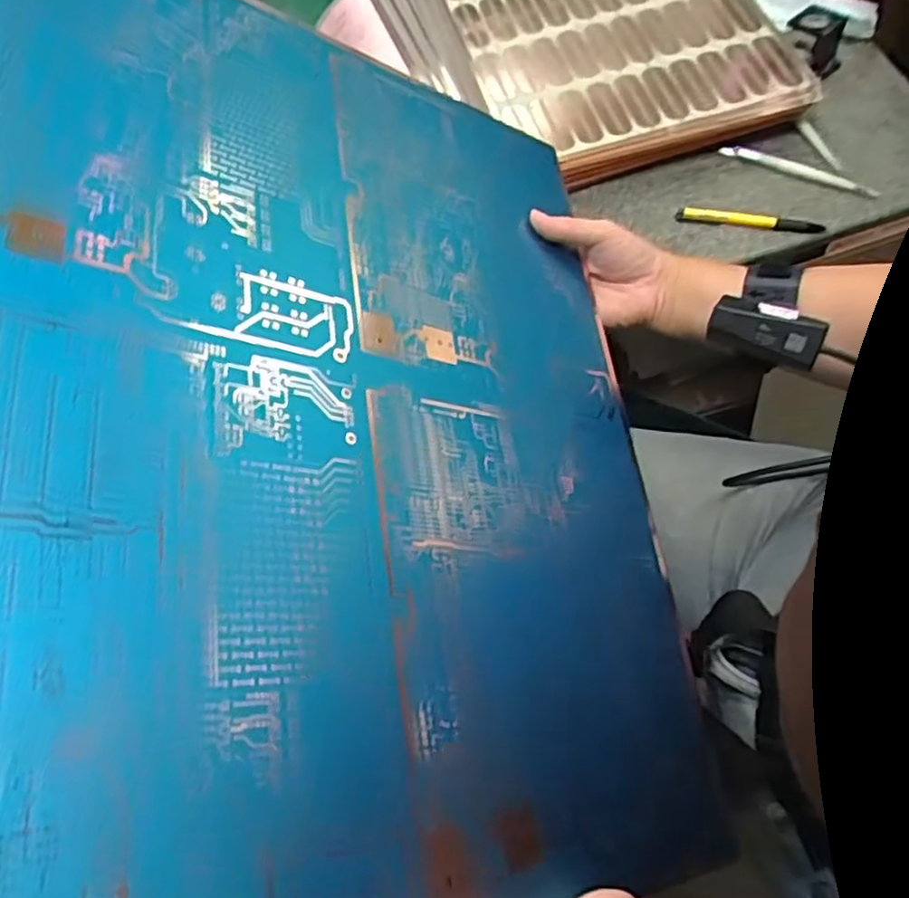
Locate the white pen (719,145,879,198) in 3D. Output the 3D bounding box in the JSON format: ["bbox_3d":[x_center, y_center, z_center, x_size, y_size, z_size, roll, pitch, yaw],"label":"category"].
[{"bbox_3d":[0.336,-0.274,0.696,0.149,0.009,0.016,23,69,15],"label":"white pen"}]

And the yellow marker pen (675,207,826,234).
[{"bbox_3d":[0.282,-0.218,0.679,0.132,0.013,0.017,10,66,10],"label":"yellow marker pen"}]

